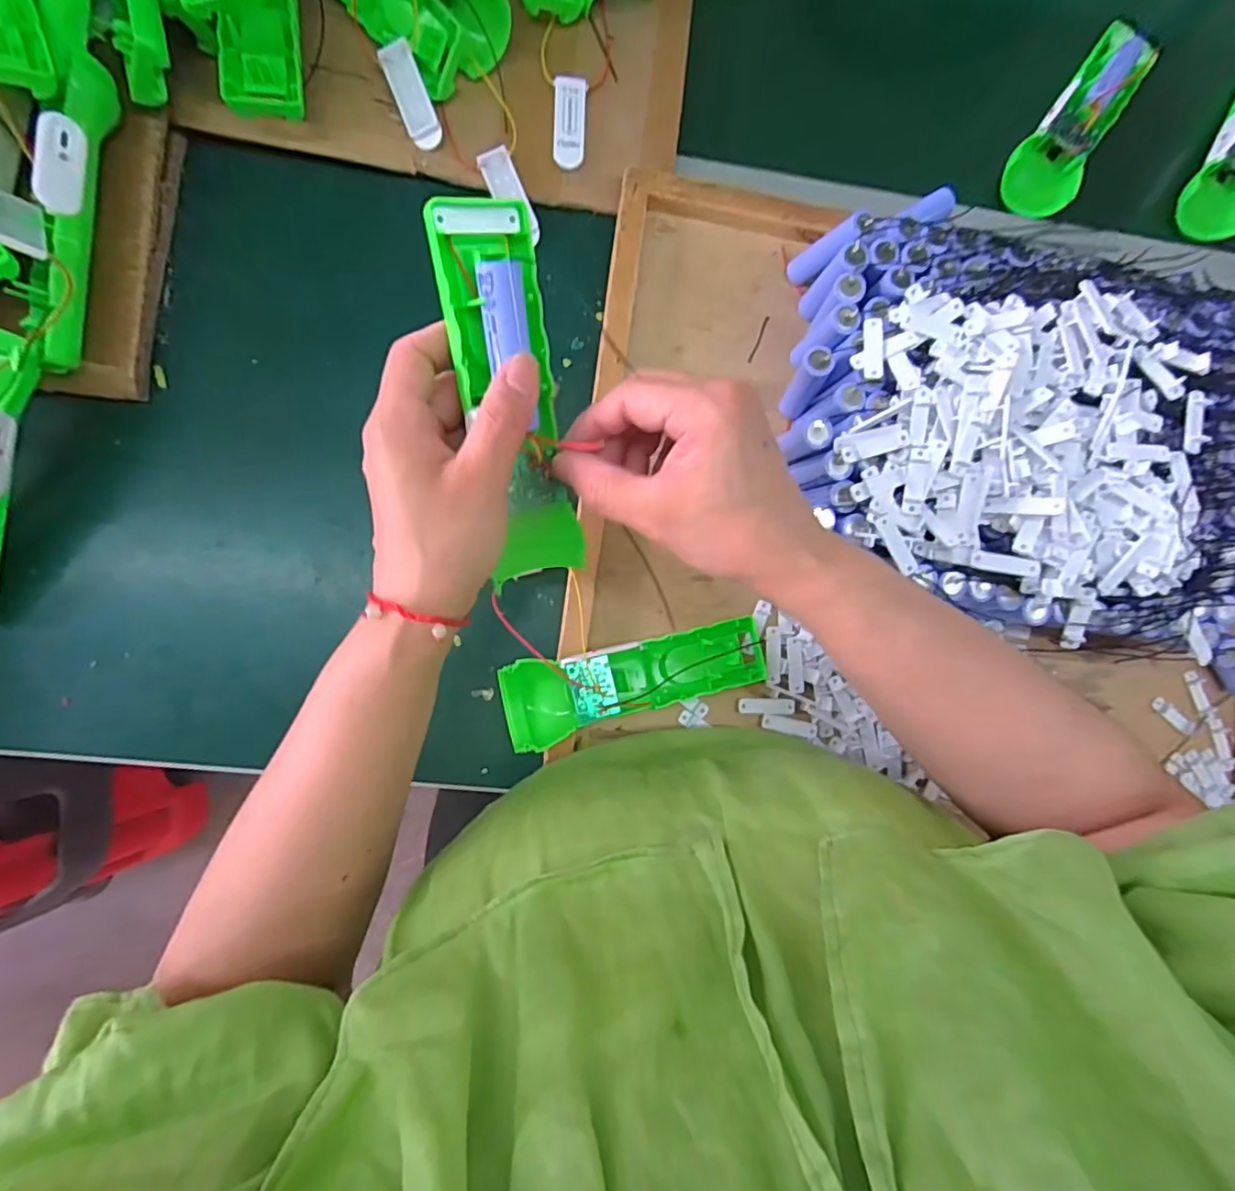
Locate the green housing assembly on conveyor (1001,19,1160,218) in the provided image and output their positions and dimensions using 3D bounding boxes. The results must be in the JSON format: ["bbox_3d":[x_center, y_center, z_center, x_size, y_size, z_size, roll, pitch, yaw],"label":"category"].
[{"bbox_3d":[0.346,-0.358,0.438,0.050,0.029,0.161,35,85,-2],"label":"green housing assembly on conveyor"}]

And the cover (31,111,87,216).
[{"bbox_3d":[-0.299,-0.230,0.315,0.007,0.021,0.049,13,94,34],"label":"cover"}]

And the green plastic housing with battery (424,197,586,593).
[{"bbox_3d":[-0.047,-0.085,0.265,0.042,0.027,0.159,-11,113,-5],"label":"green plastic housing with battery"}]

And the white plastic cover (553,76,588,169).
[{"bbox_3d":[-0.031,-0.315,0.392,0.022,0.007,0.058,0,87,-5],"label":"white plastic cover"}]

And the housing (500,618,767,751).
[{"bbox_3d":[0.013,0.050,0.367,0.164,0.034,0.048,-14,88,-5],"label":"housing"}]

